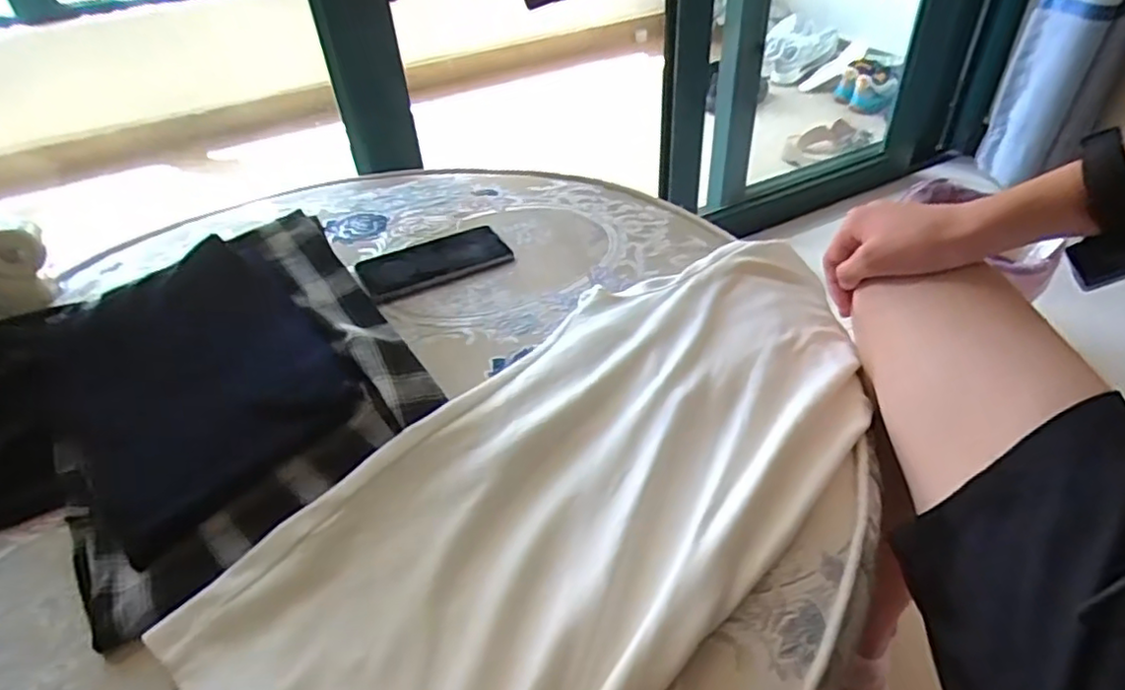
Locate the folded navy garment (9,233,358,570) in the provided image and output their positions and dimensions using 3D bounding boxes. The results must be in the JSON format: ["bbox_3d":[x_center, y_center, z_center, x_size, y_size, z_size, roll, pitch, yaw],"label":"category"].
[{"bbox_3d":[-0.289,0.023,0.507,0.241,0.029,0.192,39,71,22],"label":"folded navy garment"}]

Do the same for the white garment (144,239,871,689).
[{"bbox_3d":[0.046,0.078,0.488,0.240,0.056,0.611,28,49,33],"label":"white garment"}]

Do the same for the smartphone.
[{"bbox_3d":[-0.136,-0.090,0.695,0.157,0.012,0.084,-22,43,-21],"label":"smartphone"}]

